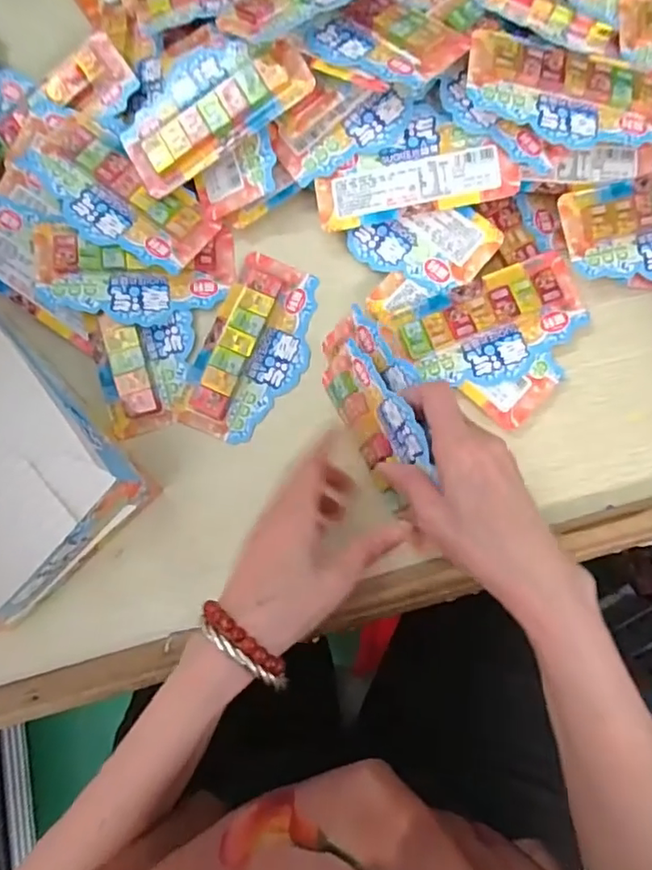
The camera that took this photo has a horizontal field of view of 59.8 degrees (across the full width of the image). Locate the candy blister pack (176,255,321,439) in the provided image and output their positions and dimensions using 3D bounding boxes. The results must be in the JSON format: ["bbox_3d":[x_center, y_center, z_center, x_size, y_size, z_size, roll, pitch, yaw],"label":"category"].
[{"bbox_3d":[-0.055,-0.065,0.437,0.078,0.009,0.144,25,85,6],"label":"candy blister pack"}]

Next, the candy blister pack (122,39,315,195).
[{"bbox_3d":[-0.090,-0.252,0.419,0.142,0.020,0.087,-29,83,0],"label":"candy blister pack"}]

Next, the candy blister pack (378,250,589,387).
[{"bbox_3d":[0.122,-0.078,0.415,0.141,0.009,0.076,-24,83,0],"label":"candy blister pack"}]

